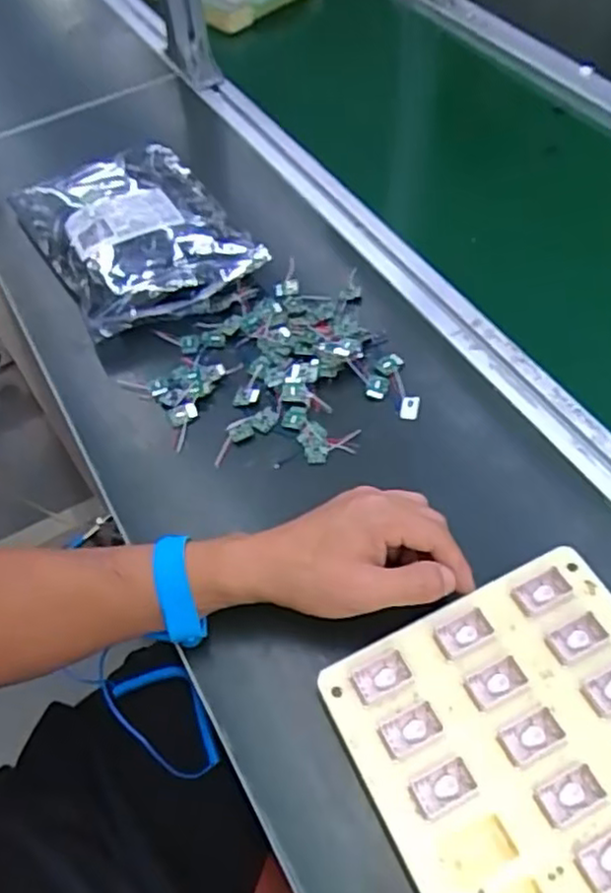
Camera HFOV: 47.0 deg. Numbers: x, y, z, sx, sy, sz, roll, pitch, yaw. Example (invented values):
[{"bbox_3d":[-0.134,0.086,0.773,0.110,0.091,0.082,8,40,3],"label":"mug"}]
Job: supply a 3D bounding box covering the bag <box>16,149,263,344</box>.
[{"bbox_3d":[-0.167,-0.216,0.667,0.168,0.039,0.263,-27,56,-14],"label":"bag"}]

